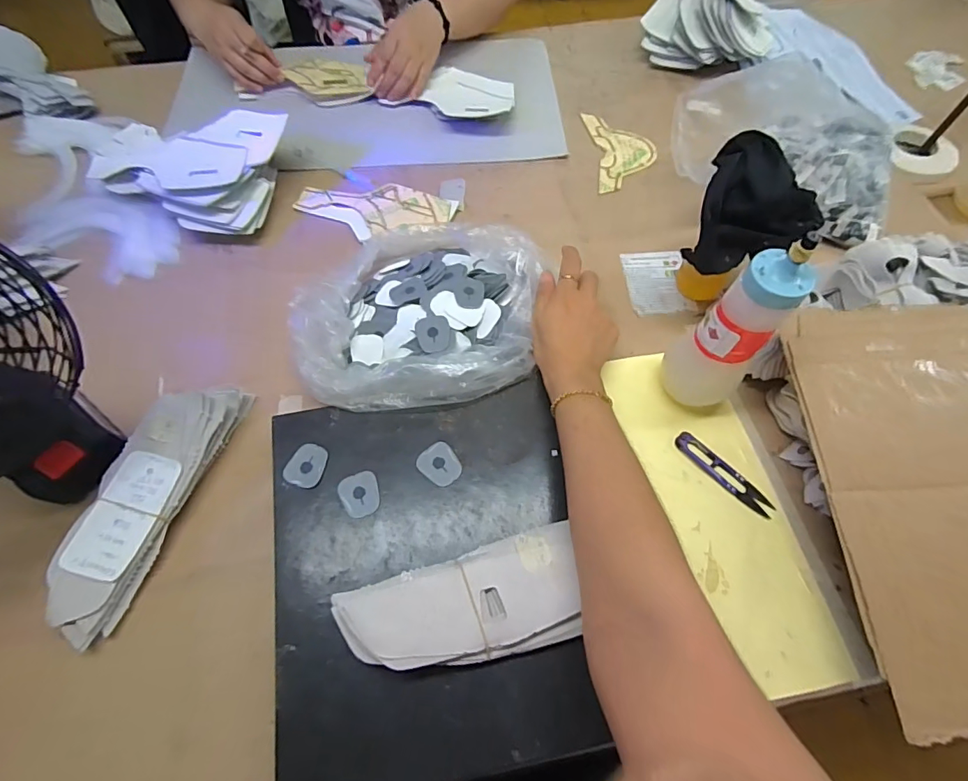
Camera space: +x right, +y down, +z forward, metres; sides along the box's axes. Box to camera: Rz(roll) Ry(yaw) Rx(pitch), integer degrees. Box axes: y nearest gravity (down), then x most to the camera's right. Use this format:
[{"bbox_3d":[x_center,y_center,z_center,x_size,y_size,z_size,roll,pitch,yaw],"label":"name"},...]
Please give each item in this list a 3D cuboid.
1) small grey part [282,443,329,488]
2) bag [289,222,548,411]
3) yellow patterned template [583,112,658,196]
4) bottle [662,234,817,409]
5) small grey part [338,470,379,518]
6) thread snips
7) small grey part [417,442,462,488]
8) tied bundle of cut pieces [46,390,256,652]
[{"bbox_3d":[-0.161,0.068,0.429,0.033,0.004,0.040,22,65,11],"label":"small grey part"},{"bbox_3d":[-0.064,-0.083,0.482,0.229,0.052,0.207,0,63,0],"label":"bag"},{"bbox_3d":[0.196,-0.339,0.666,0.089,0.004,0.162,-2,63,-1],"label":"yellow patterned template"},{"bbox_3d":[0.221,-0.057,0.409,0.071,0.192,0.070,34,68,16],"label":"bottle"},{"bbox_3d":[-0.110,0.092,0.419,0.033,0.004,0.039,-21,65,-11],"label":"small grey part"},{"bbox_3d":[0.226,0.077,0.444,0.023,0.004,0.101,-41,70,-19],"label":"thread snips"},{"bbox_3d":[-0.039,0.067,0.429,0.039,0.004,0.034,40,70,18],"label":"small grey part"},{"bbox_3d":[-0.301,0.092,0.418,0.064,0.046,0.223,16,64,8],"label":"tied bundle of cut pieces"}]

